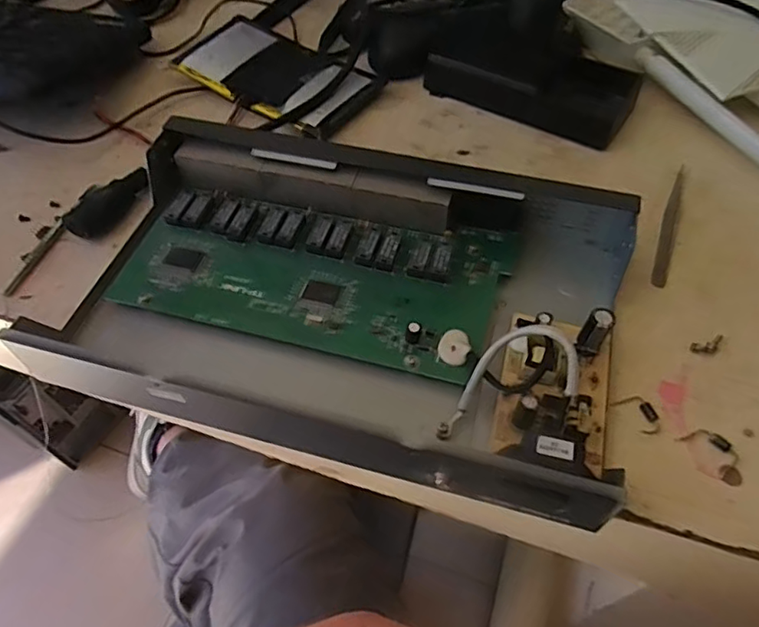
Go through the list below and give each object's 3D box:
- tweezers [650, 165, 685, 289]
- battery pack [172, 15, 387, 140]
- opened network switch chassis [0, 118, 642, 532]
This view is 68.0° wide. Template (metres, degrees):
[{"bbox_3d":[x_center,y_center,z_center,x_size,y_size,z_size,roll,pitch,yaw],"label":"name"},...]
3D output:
[{"bbox_3d":[0.185,-0.057,0.357,0.010,0.004,0.107,19,59,14],"label":"tweezers"},{"bbox_3d":[-0.082,-0.190,0.443,0.154,0.016,0.089,29,62,19],"label":"battery pack"},{"bbox_3d":[-0.013,-0.023,0.307,0.290,0.044,0.206,11,57,9],"label":"opened network switch chassis"}]

